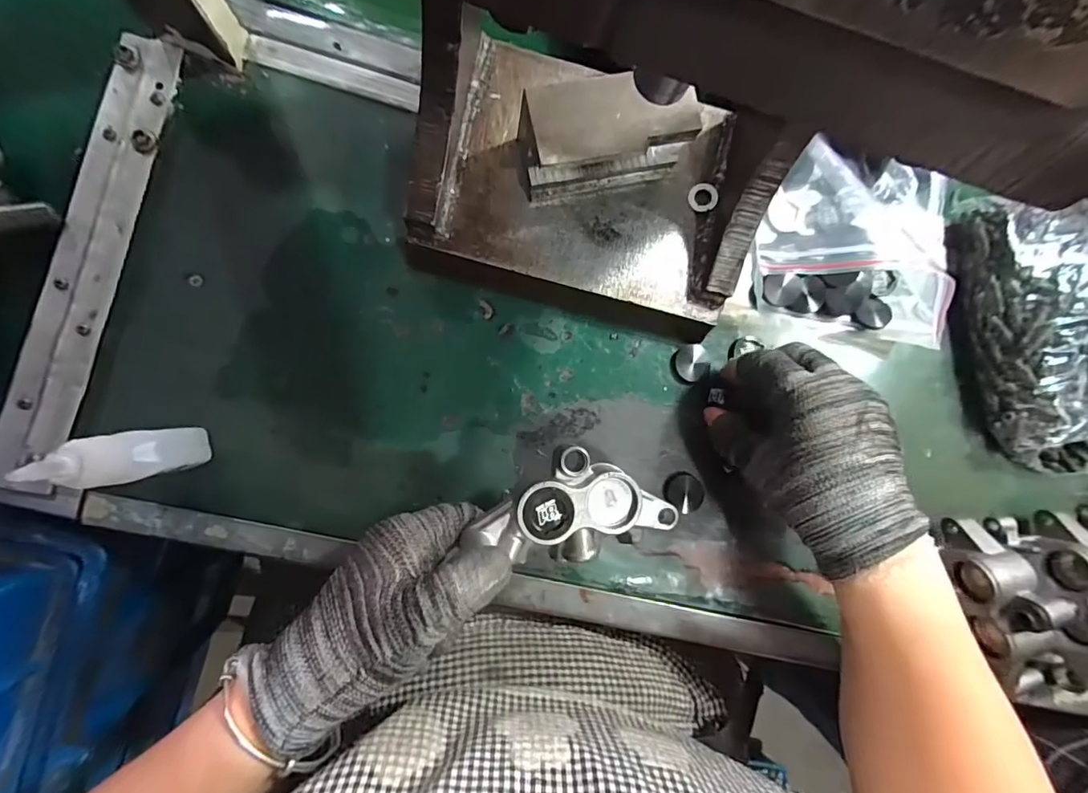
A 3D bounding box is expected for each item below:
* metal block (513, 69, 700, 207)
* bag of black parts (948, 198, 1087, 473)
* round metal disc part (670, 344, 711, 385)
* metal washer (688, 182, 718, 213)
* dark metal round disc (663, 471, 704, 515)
[{"bbox_3d":[0.033,-0.141,0.270,0.098,0.052,0.040,-11,89,-8],"label":"metal block"},{"bbox_3d":[0.383,-0.043,0.328,0.173,0.054,0.190,-1,87,-7],"label":"bag of black parts"},{"bbox_3d":[0.098,-0.022,0.321,0.029,0.005,0.024,-31,92,-8],"label":"round metal disc part"},{"bbox_3d":[0.098,-0.123,0.302,0.017,0.005,0.019,43,83,-4],"label":"metal washer"},{"bbox_3d":[0.091,0.062,0.316,0.027,0.004,0.024,41,83,-4],"label":"dark metal round disc"}]

